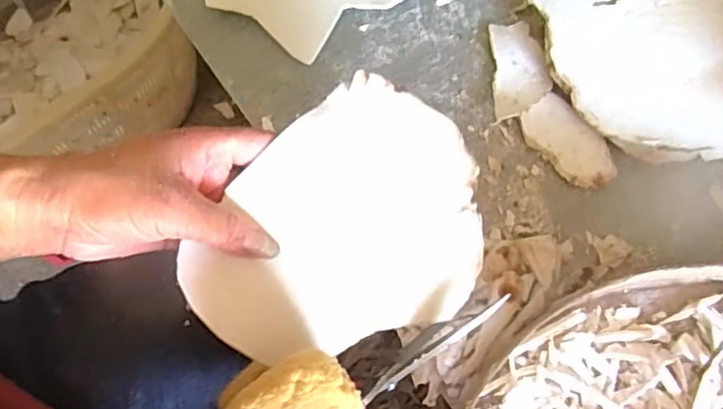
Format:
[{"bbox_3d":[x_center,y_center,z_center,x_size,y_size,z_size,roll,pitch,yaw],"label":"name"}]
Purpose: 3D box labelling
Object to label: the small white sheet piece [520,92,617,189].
[{"bbox_3d":[0.139,-0.041,0.407,0.039,0.011,0.069,-36,70,-12],"label":"small white sheet piece"}]

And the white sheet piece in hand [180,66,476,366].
[{"bbox_3d":[-0.008,0.018,0.322,0.156,0.033,0.122,-42,71,-14],"label":"white sheet piece in hand"}]

